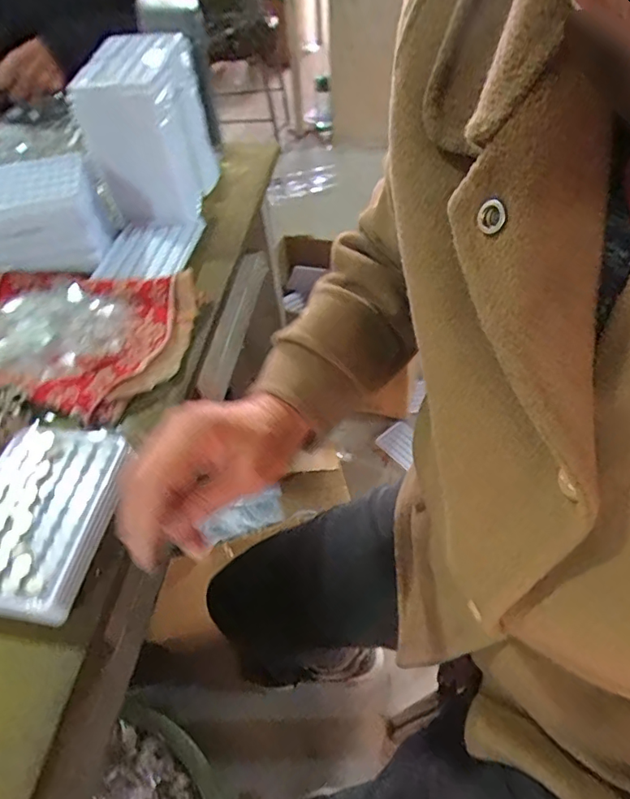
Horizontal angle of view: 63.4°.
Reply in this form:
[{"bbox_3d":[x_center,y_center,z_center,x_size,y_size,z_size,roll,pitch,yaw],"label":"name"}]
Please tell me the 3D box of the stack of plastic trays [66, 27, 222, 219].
[{"bbox_3d":[-0.186,-0.310,0.590,0.087,0.161,0.143,6,53,8],"label":"stack of plastic trays"}]

